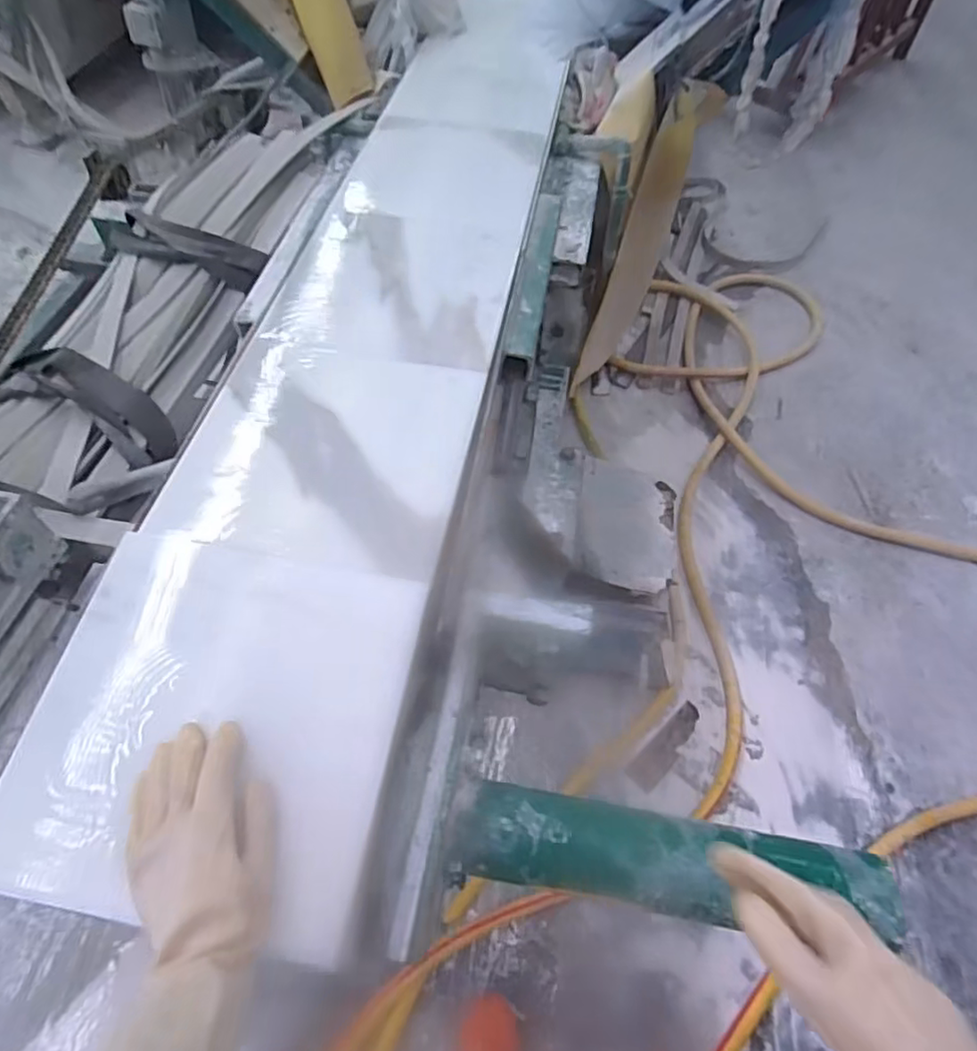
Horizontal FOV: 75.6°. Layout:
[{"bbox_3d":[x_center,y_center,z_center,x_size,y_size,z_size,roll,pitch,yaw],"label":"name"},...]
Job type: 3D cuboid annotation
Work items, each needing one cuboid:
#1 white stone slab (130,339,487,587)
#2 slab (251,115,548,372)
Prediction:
[{"bbox_3d":[-0.177,-0.088,0.713,0.300,0.019,0.293,10,58,2],"label":"white stone slab"},{"bbox_3d":[-0.094,-0.457,0.948,0.298,0.014,0.601,10,57,5],"label":"slab"}]

